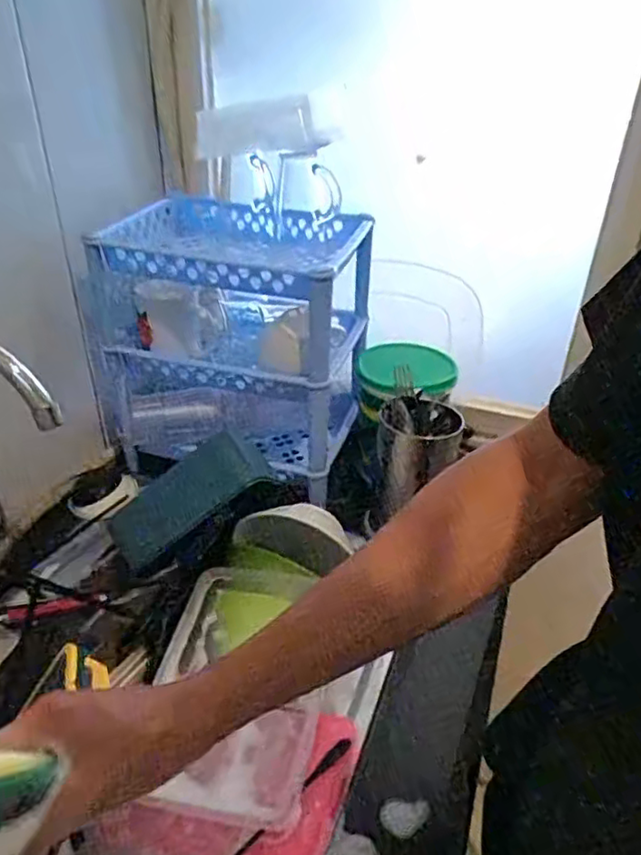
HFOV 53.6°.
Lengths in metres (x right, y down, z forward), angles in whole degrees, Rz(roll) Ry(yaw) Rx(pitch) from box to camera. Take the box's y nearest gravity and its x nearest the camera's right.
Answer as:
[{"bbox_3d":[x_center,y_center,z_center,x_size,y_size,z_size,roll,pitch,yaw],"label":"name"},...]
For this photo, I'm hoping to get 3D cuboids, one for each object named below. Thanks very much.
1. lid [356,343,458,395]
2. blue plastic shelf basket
[{"bbox_3d":[0.110,-0.077,0.813,0.125,0.016,0.114,2,33,-1],"label":"lid"},{"bbox_3d":[-0.106,-0.119,0.817,0.305,0.284,0.198,8,33,8],"label":"blue plastic shelf basket"}]

